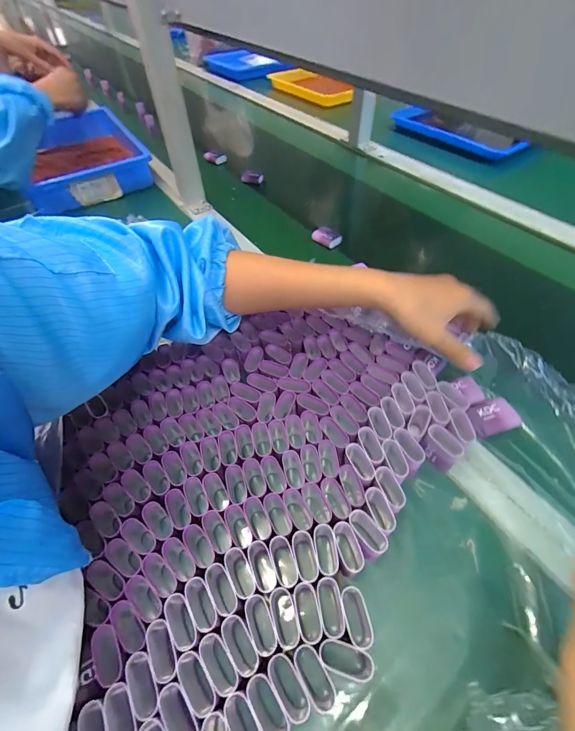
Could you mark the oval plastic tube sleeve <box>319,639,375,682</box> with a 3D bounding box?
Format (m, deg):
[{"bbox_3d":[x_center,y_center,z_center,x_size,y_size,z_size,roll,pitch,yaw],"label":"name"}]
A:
[{"bbox_3d":[0.039,0.199,0.230,0.035,0.036,0.015,13,55,11],"label":"oval plastic tube sleeve"}]

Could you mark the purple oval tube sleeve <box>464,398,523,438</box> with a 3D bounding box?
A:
[{"bbox_3d":[0.217,0.054,0.355,0.046,0.016,0.034,-10,54,-7],"label":"purple oval tube sleeve"}]

